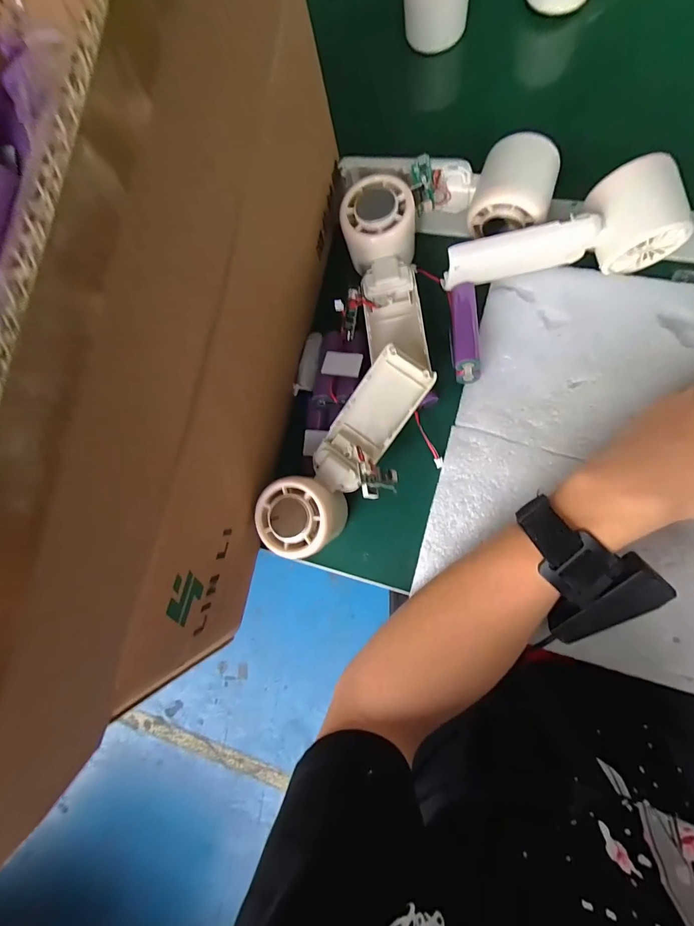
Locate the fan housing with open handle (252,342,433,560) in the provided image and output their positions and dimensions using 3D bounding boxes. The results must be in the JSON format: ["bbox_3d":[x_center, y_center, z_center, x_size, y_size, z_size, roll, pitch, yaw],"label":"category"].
[{"bbox_3d":[0.004,-0.001,0.291,0.059,0.044,0.162,41,92,13],"label":"fan housing with open handle"}]

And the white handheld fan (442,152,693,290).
[{"bbox_3d":[0.151,-0.163,0.286,0.162,0.043,0.055,-12,82,9],"label":"white handheld fan"}]

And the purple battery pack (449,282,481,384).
[{"bbox_3d":[0.089,-0.099,0.301,0.023,0.023,0.070,-3,82,11],"label":"purple battery pack"}]

